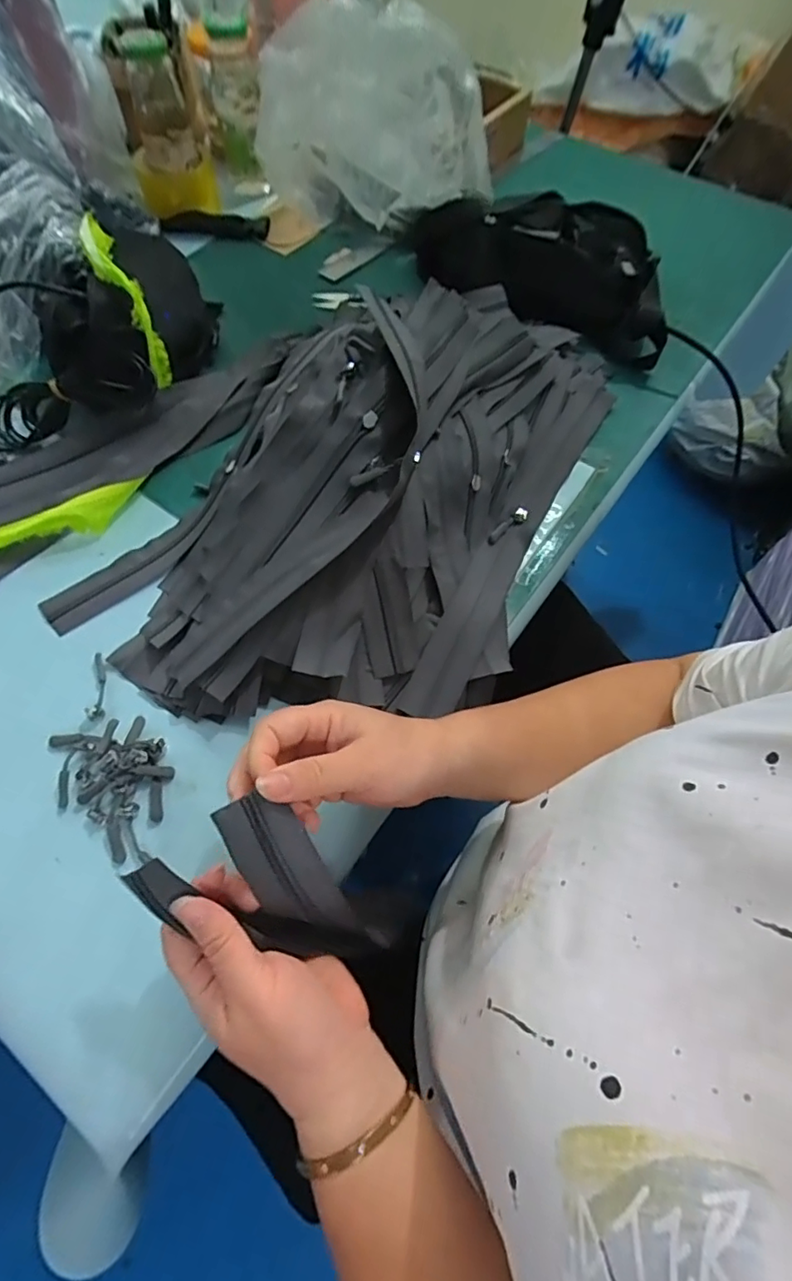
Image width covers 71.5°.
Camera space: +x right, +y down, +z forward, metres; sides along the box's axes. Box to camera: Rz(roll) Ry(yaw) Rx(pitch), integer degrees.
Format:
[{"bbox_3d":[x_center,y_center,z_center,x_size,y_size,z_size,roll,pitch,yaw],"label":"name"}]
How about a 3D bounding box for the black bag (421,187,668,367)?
[{"bbox_3d":[0.159,-0.408,0.615,0.289,0.088,0.143,17,63,6],"label":"black bag"}]

